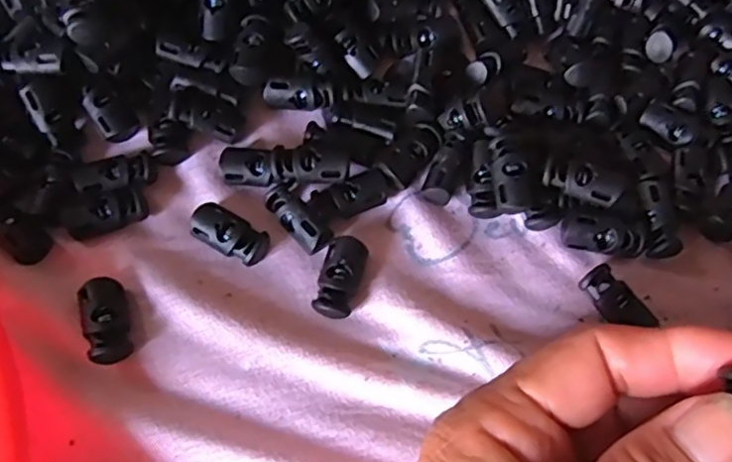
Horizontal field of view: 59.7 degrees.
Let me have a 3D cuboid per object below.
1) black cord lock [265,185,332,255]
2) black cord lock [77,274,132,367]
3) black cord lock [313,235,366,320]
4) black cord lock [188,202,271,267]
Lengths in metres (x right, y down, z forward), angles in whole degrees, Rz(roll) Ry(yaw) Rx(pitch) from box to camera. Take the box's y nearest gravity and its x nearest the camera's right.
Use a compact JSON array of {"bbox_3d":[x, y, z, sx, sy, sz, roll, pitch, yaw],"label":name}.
[{"bbox_3d":[-0.024,-0.004,0.228,0.012,0.011,0.028,-36,74,-14],"label":"black cord lock"},{"bbox_3d":[-0.085,0.029,0.208,0.013,0.009,0.030,-22,71,-10],"label":"black cord lock"},{"bbox_3d":[-0.009,0.016,0.220,0.014,0.008,0.028,15,69,4],"label":"black cord lock"},{"bbox_3d":[-0.049,0.001,0.227,0.029,0.008,0.014,31,71,10],"label":"black cord lock"}]

